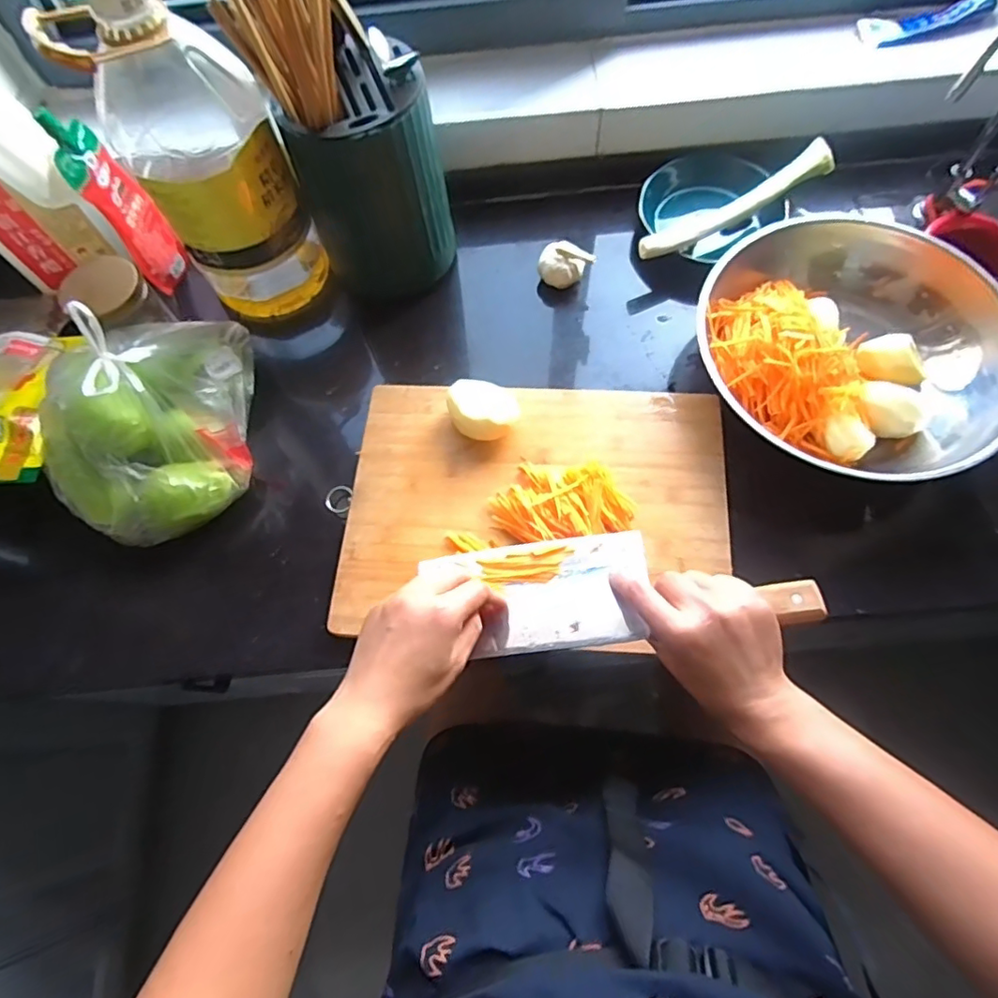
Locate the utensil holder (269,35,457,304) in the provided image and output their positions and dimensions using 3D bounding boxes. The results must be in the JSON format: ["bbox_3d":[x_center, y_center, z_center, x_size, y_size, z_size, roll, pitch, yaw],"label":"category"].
[{"bbox_3d":[-0.129,-0.329,0.611,0.148,0.192,0.123,-17,69,-4],"label":"utensil holder"}]

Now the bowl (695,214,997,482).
[{"bbox_3d":[0.365,-0.165,0.600,0.301,0.083,0.261,15,70,8],"label":"bowl"}]

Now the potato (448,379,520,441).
[{"bbox_3d":[-0.017,-0.090,0.587,0.071,0.040,0.063,8,69,6],"label":"potato"}]

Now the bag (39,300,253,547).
[{"bbox_3d":[-0.356,-0.090,0.557,0.188,0.157,0.237,-12,69,-2],"label":"bag"}]

